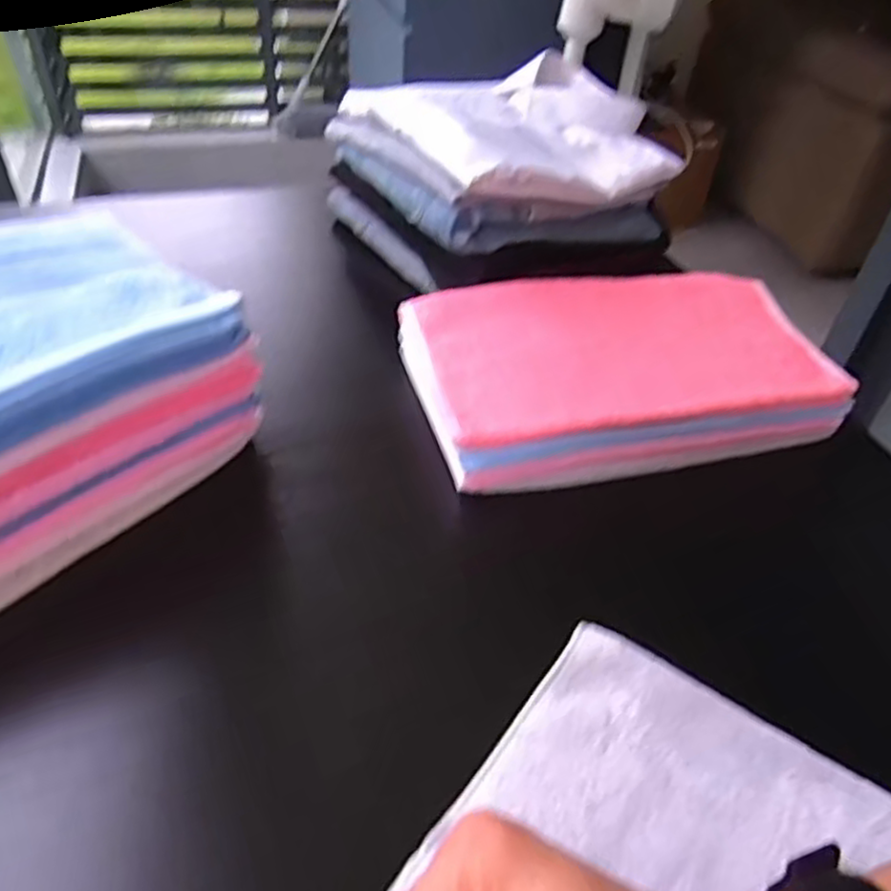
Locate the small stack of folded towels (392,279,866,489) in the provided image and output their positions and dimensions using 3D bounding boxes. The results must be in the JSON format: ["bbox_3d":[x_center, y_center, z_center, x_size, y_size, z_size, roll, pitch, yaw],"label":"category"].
[{"bbox_3d":[0.151,-0.057,0.602,0.334,0.058,0.210,-7,44,-13],"label":"small stack of folded towels"}]

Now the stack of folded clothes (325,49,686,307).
[{"bbox_3d":[0.056,-0.264,0.766,0.293,0.179,0.257,-10,45,-16],"label":"stack of folded clothes"}]

